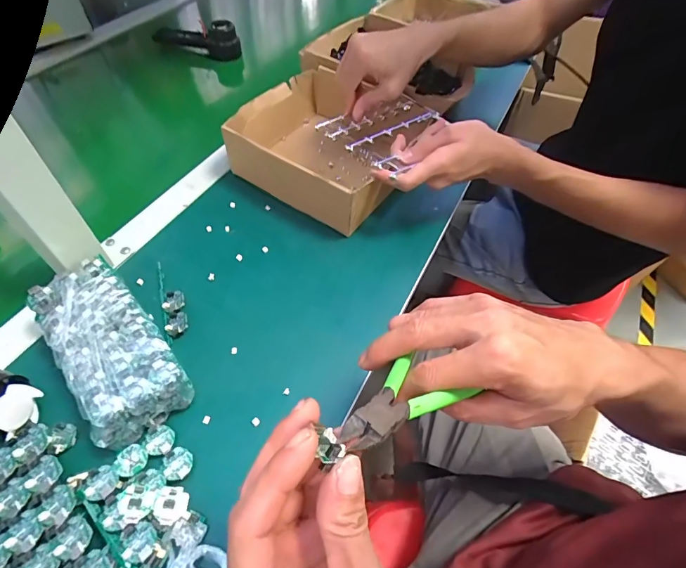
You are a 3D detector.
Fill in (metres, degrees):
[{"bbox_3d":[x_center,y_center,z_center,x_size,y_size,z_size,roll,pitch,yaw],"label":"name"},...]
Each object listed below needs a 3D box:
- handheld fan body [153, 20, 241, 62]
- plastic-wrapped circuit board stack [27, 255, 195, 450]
[{"bbox_3d":[-0.275,-0.466,0.746,0.166,0.057,0.033,8,54,2],"label":"handheld fan body"},{"bbox_3d":[-0.213,0.055,0.358,0.083,0.044,0.169,-33,62,-24],"label":"plastic-wrapped circuit board stack"}]

